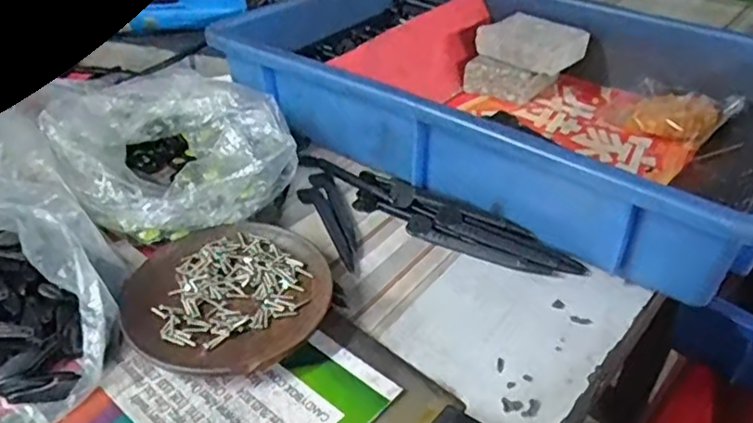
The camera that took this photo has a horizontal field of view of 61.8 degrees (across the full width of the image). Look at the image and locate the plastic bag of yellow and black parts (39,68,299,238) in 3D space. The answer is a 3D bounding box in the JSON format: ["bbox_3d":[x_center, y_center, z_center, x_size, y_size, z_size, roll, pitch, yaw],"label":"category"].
[{"bbox_3d":[-0.141,-0.053,0.439,0.149,0.064,0.156,-20,41,-25],"label":"plastic bag of yellow and black parts"}]

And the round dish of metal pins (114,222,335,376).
[{"bbox_3d":[-0.085,0.048,0.366,0.111,0.014,0.113,0,37,0],"label":"round dish of metal pins"}]

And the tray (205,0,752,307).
[{"bbox_3d":[0.119,-0.117,0.532,0.436,0.076,0.328,26,44,30],"label":"tray"}]

